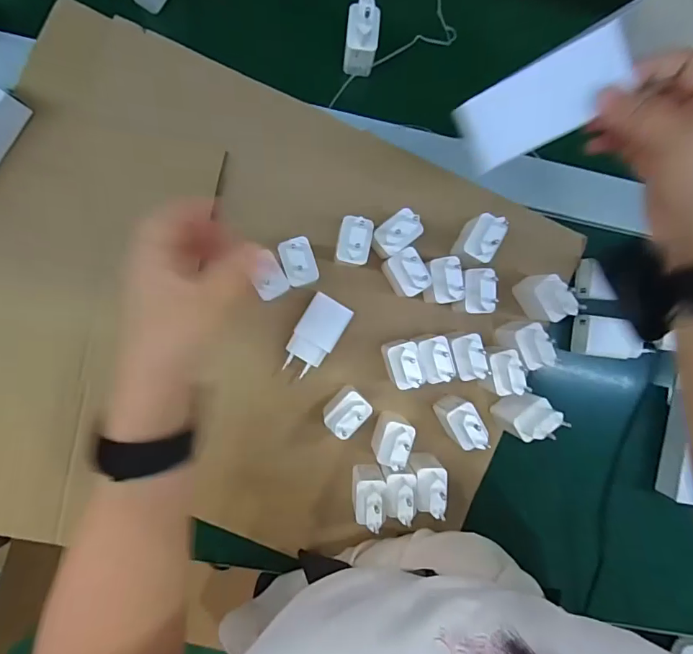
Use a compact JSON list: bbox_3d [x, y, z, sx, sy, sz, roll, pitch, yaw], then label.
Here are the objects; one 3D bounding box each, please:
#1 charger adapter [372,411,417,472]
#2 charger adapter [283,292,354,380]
[{"bbox_3d":[0.042,0.103,0.407,0.027,0.080,0.037,19,92,-5],"label":"charger adapter"},{"bbox_3d":[-0.030,0.009,0.420,0.039,0.033,0.075,31,91,-6],"label":"charger adapter"}]

